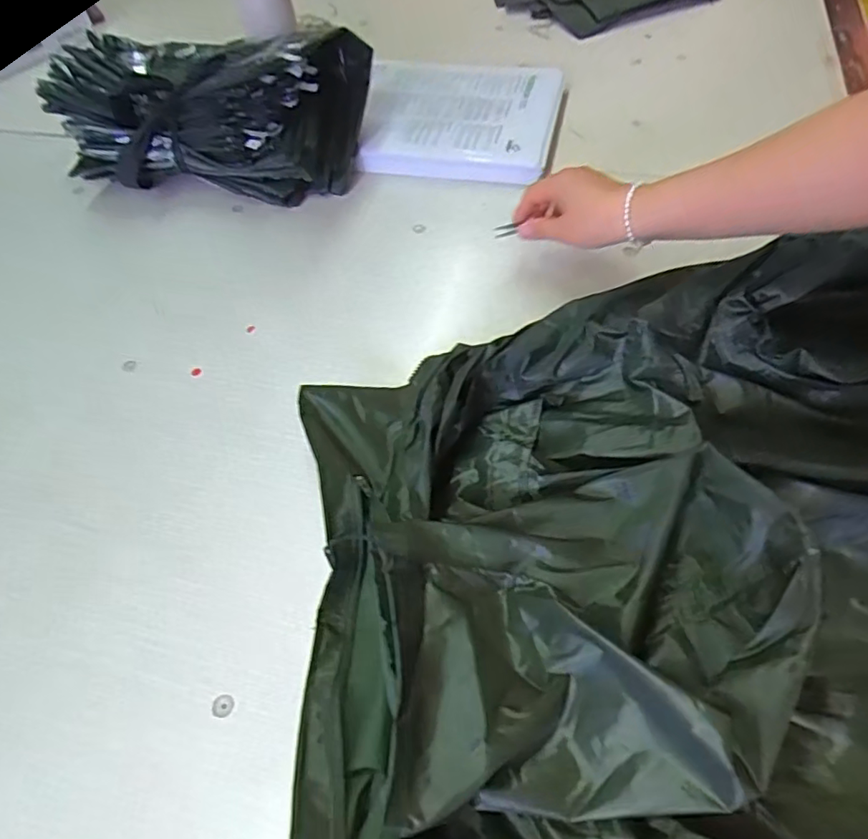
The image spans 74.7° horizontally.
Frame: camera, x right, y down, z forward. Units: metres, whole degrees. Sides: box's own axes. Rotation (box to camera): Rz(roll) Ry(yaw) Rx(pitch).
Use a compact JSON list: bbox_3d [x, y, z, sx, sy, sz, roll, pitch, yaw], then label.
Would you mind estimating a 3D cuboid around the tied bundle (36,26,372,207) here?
[{"bbox_3d":[-0.260,-0.357,0.660,0.356,0.135,0.161,4,57,7],"label":"tied bundle"}]

